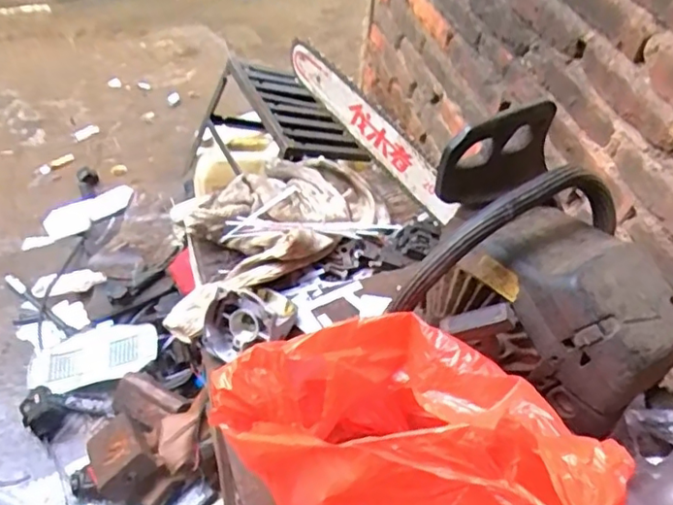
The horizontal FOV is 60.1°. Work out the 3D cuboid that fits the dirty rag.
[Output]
[{"bbox_3d":[-0.102,-0.041,0.799,0.341,0.063,0.197,-28,58,-27],"label":"dirty rag"}]

